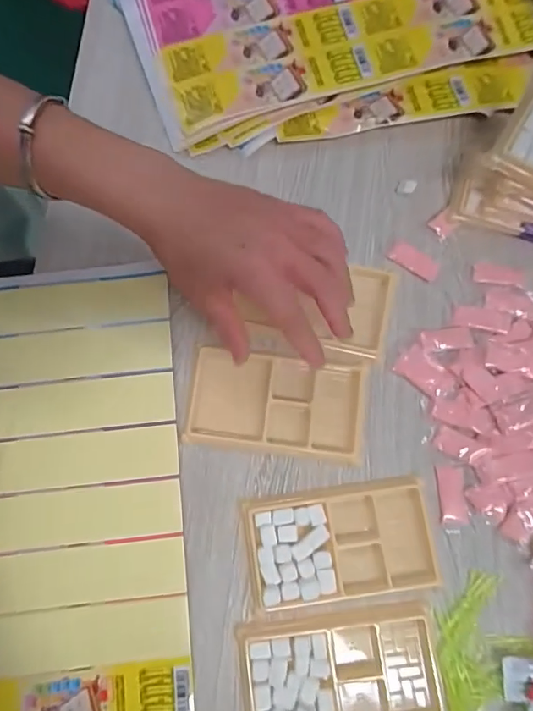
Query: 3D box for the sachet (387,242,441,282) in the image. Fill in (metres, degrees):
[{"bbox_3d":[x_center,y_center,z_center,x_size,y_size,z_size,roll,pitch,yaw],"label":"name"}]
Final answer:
[{"bbox_3d":[0.123,-0.078,0.388,0.043,0.004,0.020,30,80,4],"label":"sachet"}]

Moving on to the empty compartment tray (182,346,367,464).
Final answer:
[{"bbox_3d":[0.007,0.037,0.358,0.130,0.011,0.070,7,79,0],"label":"empty compartment tray"}]

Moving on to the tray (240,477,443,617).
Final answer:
[{"bbox_3d":[0.053,0.134,0.336,0.133,0.011,0.074,-7,79,-3],"label":"tray"}]

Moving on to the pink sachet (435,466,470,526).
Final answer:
[{"bbox_3d":[0.139,0.105,0.353,0.018,0.004,0.042,-4,79,-2],"label":"pink sachet"}]

